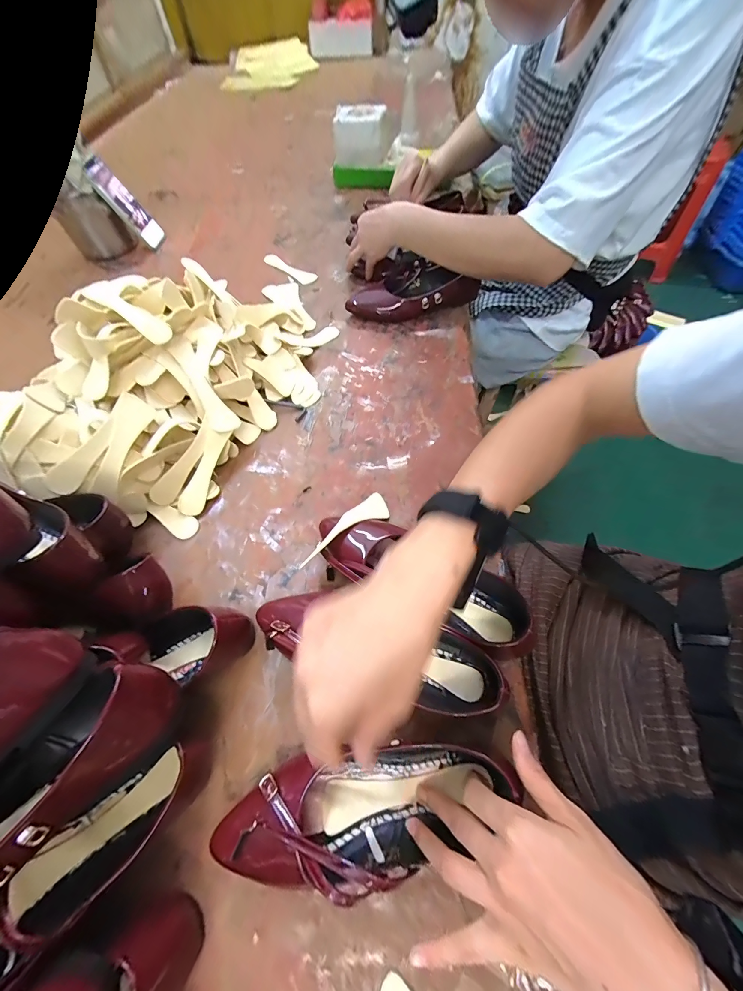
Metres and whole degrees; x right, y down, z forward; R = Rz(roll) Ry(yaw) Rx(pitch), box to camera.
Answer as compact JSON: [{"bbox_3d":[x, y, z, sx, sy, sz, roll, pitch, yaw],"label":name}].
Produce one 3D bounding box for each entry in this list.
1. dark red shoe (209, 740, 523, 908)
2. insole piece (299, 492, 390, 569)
[{"bbox_3d":[-0.003,0.252,0.275,0.238,0.065,0.076,-8,61,-10],"label":"dark red shoe"},{"bbox_3d":[-0.027,0.038,0.396,0.031,0.013,0.133,40,54,21],"label":"insole piece"}]

